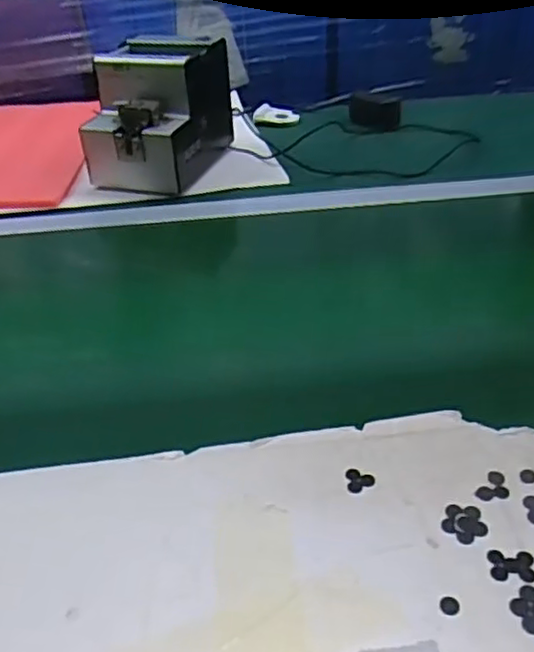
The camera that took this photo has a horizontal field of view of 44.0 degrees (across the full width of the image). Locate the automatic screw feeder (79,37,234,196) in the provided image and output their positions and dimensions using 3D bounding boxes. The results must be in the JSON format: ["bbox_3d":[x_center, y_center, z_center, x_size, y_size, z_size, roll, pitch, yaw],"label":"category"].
[{"bbox_3d":[-0.136,-0.273,0.847,0.125,0.146,0.191,12,38,18],"label":"automatic screw feeder"}]

